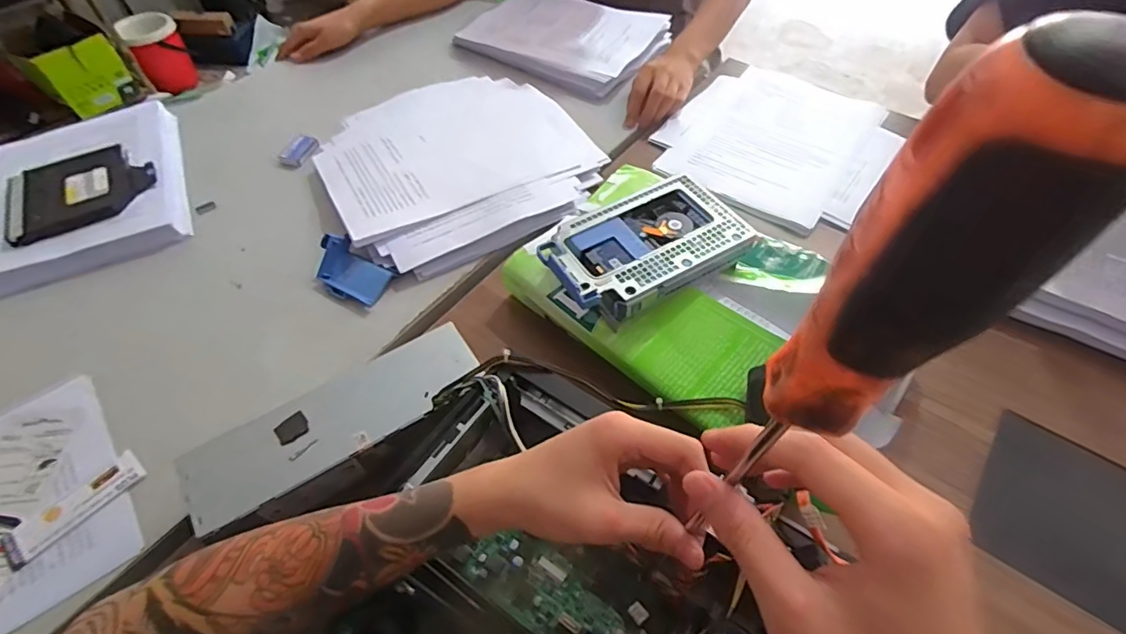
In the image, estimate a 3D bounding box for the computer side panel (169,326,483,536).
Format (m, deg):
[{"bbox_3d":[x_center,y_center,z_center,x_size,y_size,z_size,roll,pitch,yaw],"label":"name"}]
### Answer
[{"bbox_3d":[-0.188,0.086,0.448,0.241,0.009,0.072,-28,65,-13],"label":"computer side panel"}]

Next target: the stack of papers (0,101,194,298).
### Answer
[{"bbox_3d":[-0.627,-0.177,0.704,0.240,0.038,0.314,-20,54,-14],"label":"stack of papers"}]

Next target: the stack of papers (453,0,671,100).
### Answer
[{"bbox_3d":[0.015,-0.465,0.880,0.303,0.034,0.227,26,57,20],"label":"stack of papers"}]

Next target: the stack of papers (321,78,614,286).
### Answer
[{"bbox_3d":[-0.140,-0.211,0.703,0.320,0.031,0.335,-24,55,-16],"label":"stack of papers"}]

